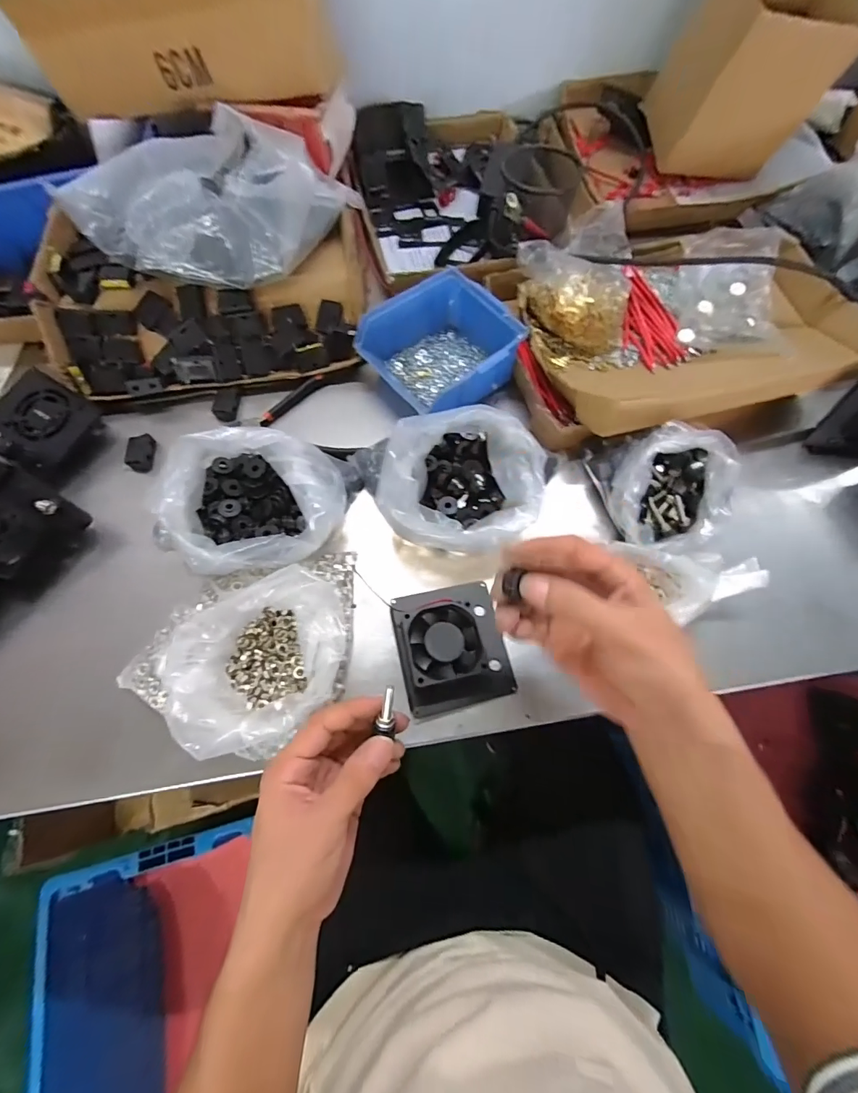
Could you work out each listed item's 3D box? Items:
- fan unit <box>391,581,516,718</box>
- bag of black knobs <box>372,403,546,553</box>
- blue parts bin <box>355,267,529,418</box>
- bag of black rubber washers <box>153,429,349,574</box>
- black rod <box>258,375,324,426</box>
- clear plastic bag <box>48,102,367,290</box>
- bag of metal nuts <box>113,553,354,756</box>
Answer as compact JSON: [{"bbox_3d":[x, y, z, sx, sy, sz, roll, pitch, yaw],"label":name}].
[{"bbox_3d":[0.019,0.079,0.355,0.087,0.036,0.096,-13,68,-5],"label":"fan unit"},{"bbox_3d":[0.033,-0.055,0.382,0.138,0.071,0.133,13,68,5],"label":"bag of black knobs"},{"bbox_3d":[0.014,-0.204,0.452,0.131,0.063,0.125,-37,72,-14],"label":"blue parts bin"},{"bbox_3d":[-0.144,-0.039,0.368,0.136,0.072,0.120,0,67,0],"label":"bag of black rubber washers"},{"bbox_3d":[-0.146,-0.155,0.461,0.012,0.014,0.083,39,72,14],"label":"black rod"},{"bbox_3d":[-0.192,-0.330,0.427,0.253,0.108,0.129,-15,68,-6],"label":"clear plastic bag"},{"bbox_3d":[-0.123,0.070,0.332,0.118,0.071,0.164,2,67,1],"label":"bag of metal nuts"}]

